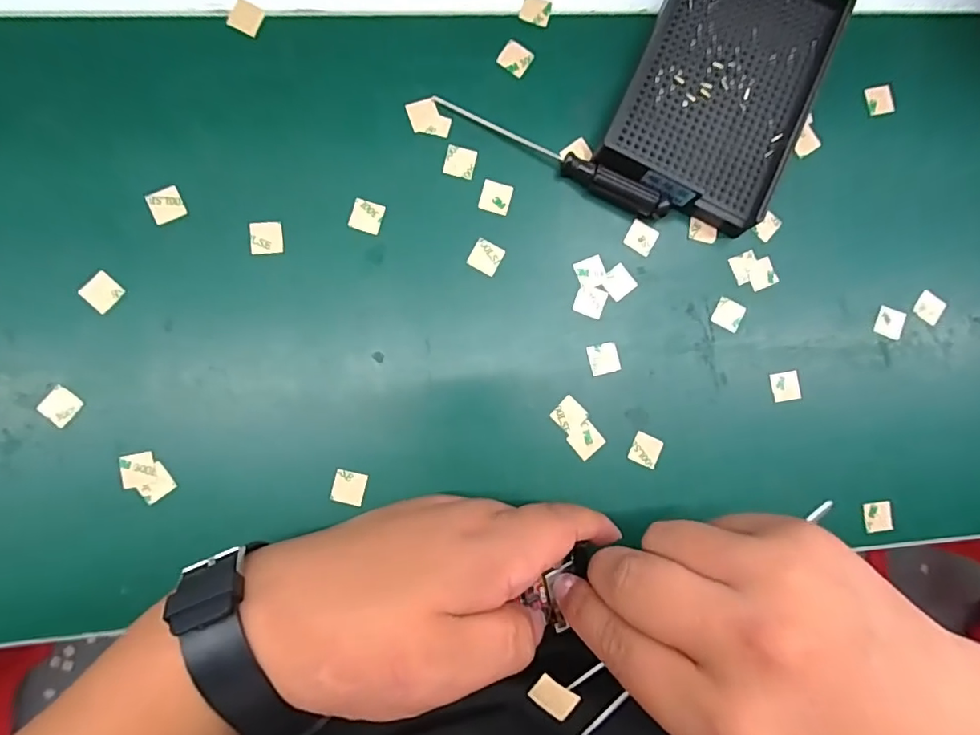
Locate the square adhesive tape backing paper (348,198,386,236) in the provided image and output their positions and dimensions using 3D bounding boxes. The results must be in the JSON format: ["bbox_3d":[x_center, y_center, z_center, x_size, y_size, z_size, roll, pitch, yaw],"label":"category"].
[{"bbox_3d":[-0.062,-0.077,0.267,0.016,0.004,0.016,13,85,-8],"label":"square adhesive tape backing paper"}]

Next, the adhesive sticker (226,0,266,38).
[{"bbox_3d":[-0.124,-0.178,0.267,0.014,0.004,0.015,26,91,-10],"label":"adhesive sticker"}]

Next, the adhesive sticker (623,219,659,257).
[{"bbox_3d":[0.081,-0.069,0.280,0.015,0.004,0.017,31,88,-1],"label":"adhesive sticker"}]

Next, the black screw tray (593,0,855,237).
[{"bbox_3d":[0.124,-0.150,0.277,0.092,0.024,0.139,24,85,-4],"label":"black screw tray"}]

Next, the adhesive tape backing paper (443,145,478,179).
[{"bbox_3d":[-0.015,-0.107,0.272,0.016,0.004,0.015,12,86,-5],"label":"adhesive tape backing paper"}]

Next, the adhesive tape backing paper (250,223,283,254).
[{"bbox_3d":[-0.111,-0.064,0.262,0.015,0.004,0.015,-5,87,-10],"label":"adhesive tape backing paper"}]

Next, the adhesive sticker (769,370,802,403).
[{"bbox_3d":[0.159,0.010,0.281,0.015,0.004,0.016,-10,88,-6],"label":"adhesive sticker"}]

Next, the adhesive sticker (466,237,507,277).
[{"bbox_3d":[-0.002,-0.057,0.272,0.016,0.004,0.015,28,86,-3],"label":"adhesive sticker"}]

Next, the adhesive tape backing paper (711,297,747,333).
[{"bbox_3d":[0.128,-0.028,0.282,0.015,0.004,0.016,27,85,-2],"label":"adhesive tape backing paper"}]

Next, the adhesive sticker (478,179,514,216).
[{"bbox_3d":[0.003,-0.088,0.274,0.016,0.004,0.016,15,89,-3],"label":"adhesive sticker"}]

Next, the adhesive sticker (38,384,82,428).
[{"bbox_3d":[-0.203,0.018,0.248,0.016,0.004,0.016,42,82,-6],"label":"adhesive sticker"}]

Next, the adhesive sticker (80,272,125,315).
[{"bbox_3d":[-0.186,-0.036,0.252,0.014,0.004,0.015,43,76,-12],"label":"adhesive sticker"}]

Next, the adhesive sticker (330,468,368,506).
[{"bbox_3d":[-0.069,0.059,0.259,0.015,0.004,0.016,13,80,-6],"label":"adhesive sticker"}]

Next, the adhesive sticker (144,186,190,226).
[{"bbox_3d":[-0.159,-0.080,0.258,0.017,0.004,0.017,-28,89,-12],"label":"adhesive sticker"}]

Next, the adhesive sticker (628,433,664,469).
[{"bbox_3d":[0.081,0.043,0.273,0.016,0.004,0.016,23,84,-3],"label":"adhesive sticker"}]

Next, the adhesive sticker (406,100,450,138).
[{"bbox_3d":[-0.031,-0.129,0.273,0.019,0.004,0.022,-20,89,-4],"label":"adhesive sticker"}]

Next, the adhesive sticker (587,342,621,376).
[{"bbox_3d":[0.060,-0.005,0.274,0.016,0.004,0.015,-12,86,-5],"label":"adhesive sticker"}]

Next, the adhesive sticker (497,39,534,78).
[{"bbox_3d":[0.014,-0.164,0.279,0.015,0.004,0.017,30,86,-6],"label":"adhesive sticker"}]

